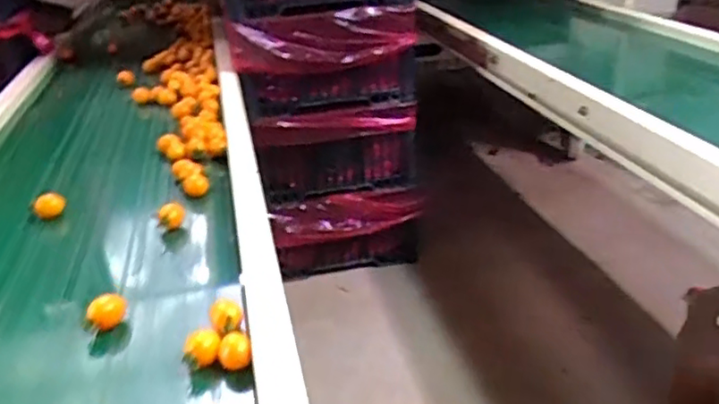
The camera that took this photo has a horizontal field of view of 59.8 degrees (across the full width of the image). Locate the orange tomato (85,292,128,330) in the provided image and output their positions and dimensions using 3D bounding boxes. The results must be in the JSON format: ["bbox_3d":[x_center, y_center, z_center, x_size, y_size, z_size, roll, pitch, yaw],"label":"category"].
[{"bbox_3d":[-0.245,0.112,0.612,0.036,0.035,0.031,-14,27,-23],"label":"orange tomato"}]

